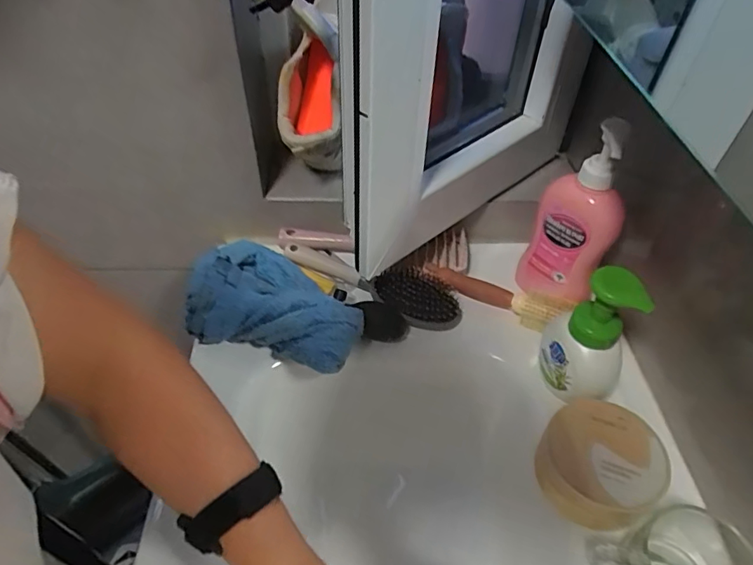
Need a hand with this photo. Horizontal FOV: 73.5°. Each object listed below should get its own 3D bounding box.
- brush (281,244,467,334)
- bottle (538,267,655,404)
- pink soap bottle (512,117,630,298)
[{"bbox_3d":[-0.010,0.010,0.625,0.227,0.056,0.067,11,48,9],"label":"brush"},{"bbox_3d":[0.204,0.054,0.487,0.077,0.154,0.059,27,52,22],"label":"bottle"},{"bbox_3d":[0.215,-0.057,0.555,0.086,0.234,0.056,24,51,19],"label":"pink soap bottle"}]

